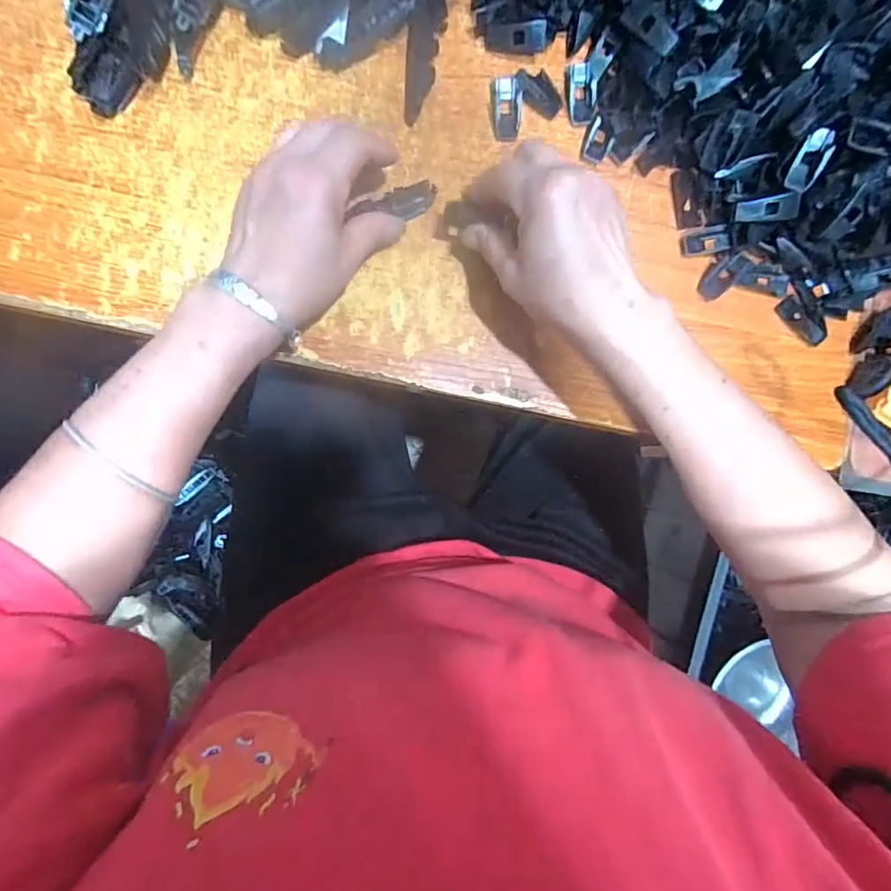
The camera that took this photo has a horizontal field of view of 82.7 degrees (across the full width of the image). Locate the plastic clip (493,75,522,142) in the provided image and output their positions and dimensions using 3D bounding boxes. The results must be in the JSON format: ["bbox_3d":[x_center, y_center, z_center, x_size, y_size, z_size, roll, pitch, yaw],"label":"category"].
[{"bbox_3d":[0.045,-0.246,0.366,0.019,0.011,0.044,-5,89,-5],"label":"plastic clip"}]

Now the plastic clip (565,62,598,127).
[{"bbox_3d":[0.100,-0.259,0.370,0.020,0.007,0.047,-4,89,-5],"label":"plastic clip"}]

